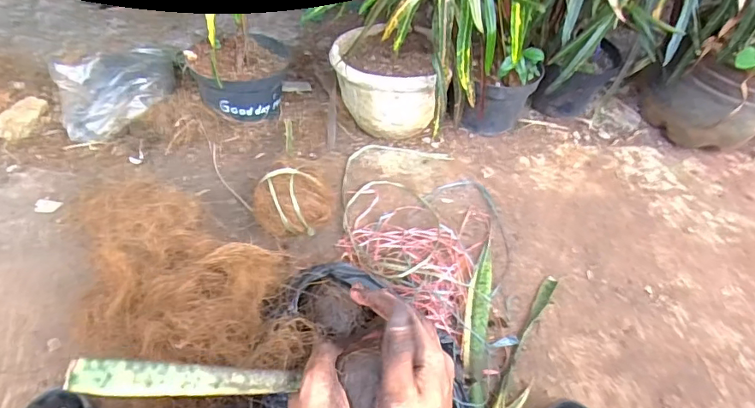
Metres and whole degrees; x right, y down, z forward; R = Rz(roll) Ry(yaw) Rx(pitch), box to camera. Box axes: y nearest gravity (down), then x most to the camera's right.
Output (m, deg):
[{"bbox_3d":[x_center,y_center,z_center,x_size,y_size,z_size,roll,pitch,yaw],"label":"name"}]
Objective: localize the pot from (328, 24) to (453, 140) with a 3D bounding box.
[{"bbox_3d":[0.030,-0.222,0.929,0.210,0.157,0.195,3,48,-3],"label":"pot"}]

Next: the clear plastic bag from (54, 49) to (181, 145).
[{"bbox_3d":[-0.474,-0.211,0.927,0.223,0.080,0.153,-22,55,-25],"label":"clear plastic bag"}]

